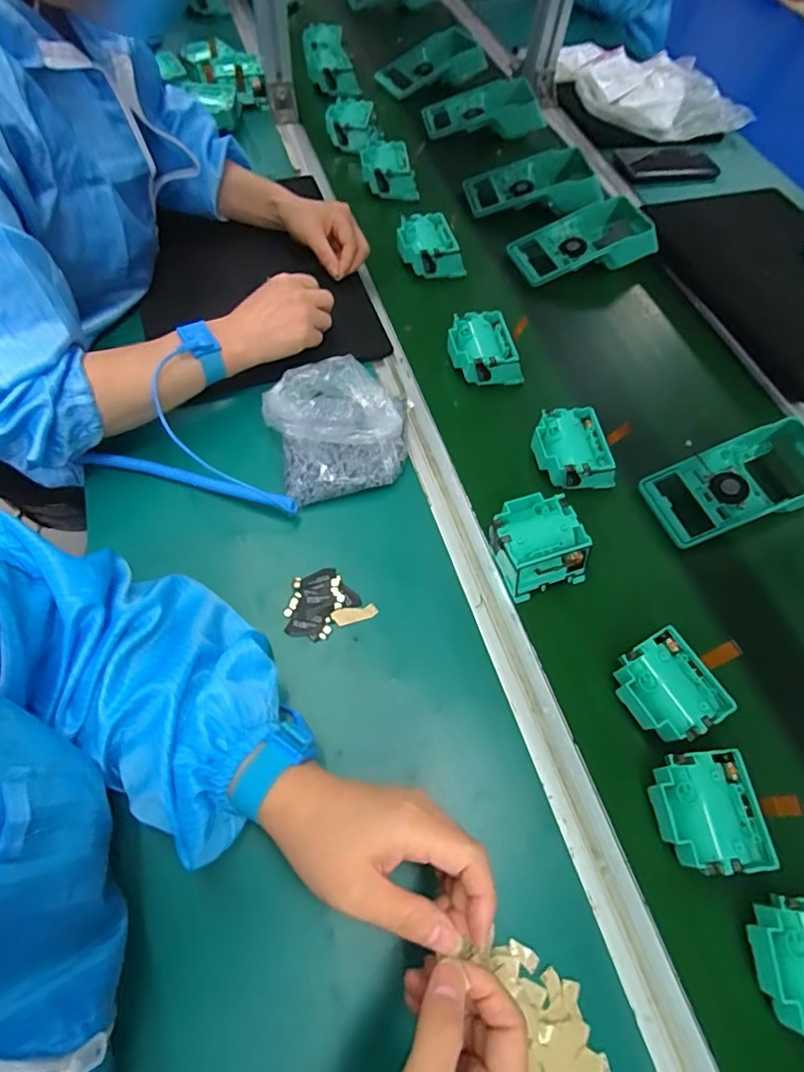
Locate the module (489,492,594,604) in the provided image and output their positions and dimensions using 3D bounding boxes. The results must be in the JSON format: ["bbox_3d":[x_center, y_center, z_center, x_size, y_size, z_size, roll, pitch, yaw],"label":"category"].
[{"bbox_3d":[0.119,0.005,0.463,0.076,0.039,0.080,-16,65,-14],"label":"module"}]

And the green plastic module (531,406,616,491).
[{"bbox_3d":[0.171,-0.083,0.524,0.075,0.038,0.087,-9,63,-11],"label":"green plastic module"}]

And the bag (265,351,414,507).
[{"bbox_3d":[-0.056,-0.111,0.497,0.138,0.059,0.138,-13,64,-13],"label":"bag"}]

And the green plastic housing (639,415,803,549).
[{"bbox_3d":[0.345,-0.054,0.527,0.197,0.056,0.088,-16,65,-14],"label":"green plastic housing"}]

